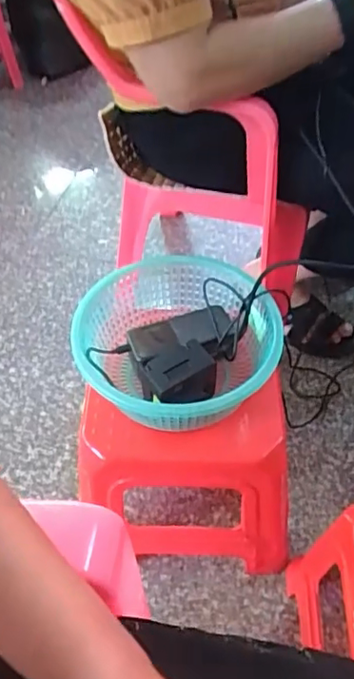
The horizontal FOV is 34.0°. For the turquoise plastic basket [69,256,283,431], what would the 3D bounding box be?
[{"bbox_3d":[0.000,0.012,0.706,0.236,0.105,0.241,-3,50,-1],"label":"turquoise plastic basket"}]

